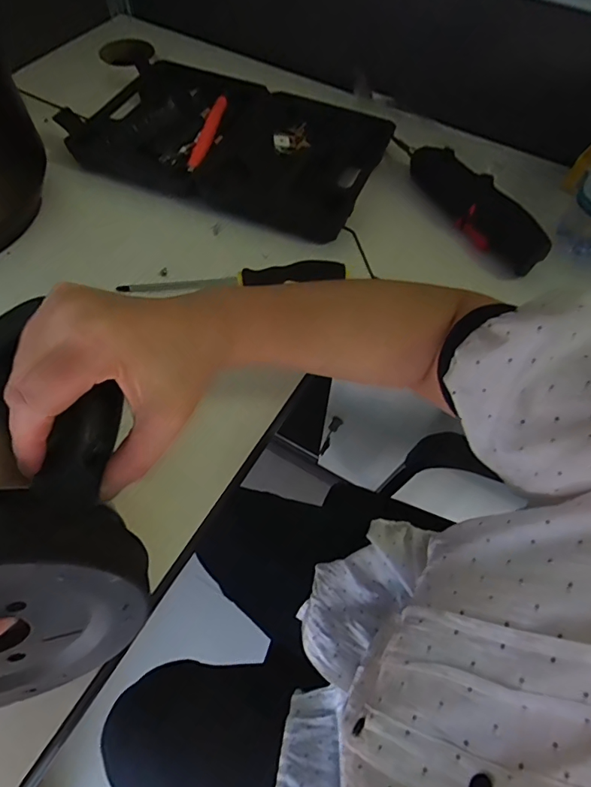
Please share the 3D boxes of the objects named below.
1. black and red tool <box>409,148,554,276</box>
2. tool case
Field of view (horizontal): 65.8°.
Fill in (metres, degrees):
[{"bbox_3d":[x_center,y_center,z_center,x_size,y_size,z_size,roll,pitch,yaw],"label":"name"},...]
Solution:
[{"bbox_3d":[0.186,-0.201,0.490,0.044,0.048,0.189,-29,65,-17],"label":"black and red tool"},{"bbox_3d":[-0.081,-0.305,0.548,0.345,0.029,0.213,24,63,11],"label":"tool case"}]

